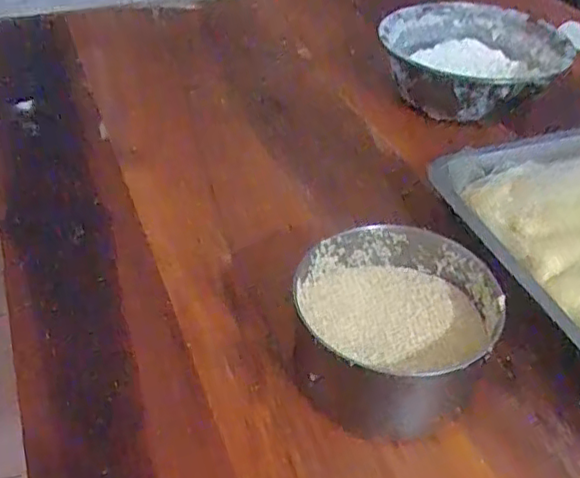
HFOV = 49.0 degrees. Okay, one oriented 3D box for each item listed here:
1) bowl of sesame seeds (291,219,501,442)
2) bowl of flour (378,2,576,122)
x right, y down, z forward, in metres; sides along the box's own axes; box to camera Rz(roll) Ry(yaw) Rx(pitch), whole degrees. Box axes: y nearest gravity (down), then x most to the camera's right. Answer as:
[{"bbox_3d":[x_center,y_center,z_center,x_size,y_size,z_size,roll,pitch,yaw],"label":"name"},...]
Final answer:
[{"bbox_3d":[0.073,0.059,0.450,0.133,0.063,0.138,2,40,-2],"label":"bowl of sesame seeds"},{"bbox_3d":[0.217,-0.222,0.778,0.192,0.071,0.194,2,40,-2],"label":"bowl of flour"}]

